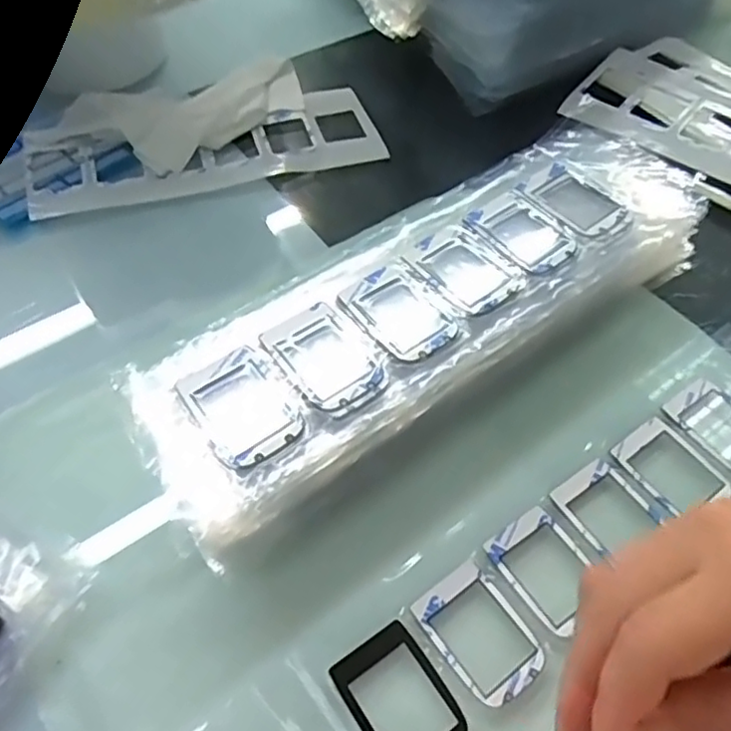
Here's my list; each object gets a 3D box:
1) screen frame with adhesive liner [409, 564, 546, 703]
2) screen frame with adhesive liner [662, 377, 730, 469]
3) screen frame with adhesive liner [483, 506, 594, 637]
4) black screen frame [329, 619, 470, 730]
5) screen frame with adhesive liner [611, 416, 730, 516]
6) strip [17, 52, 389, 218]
[{"bbox_3d":[0.048,0.109,0.264,0.036,0.004,0.051,-31,62,-21],"label":"screen frame with adhesive liner"},{"bbox_3d":[0.180,0.029,0.323,0.035,0.004,0.053,-34,63,-22],"label":"screen frame with adhesive liner"},{"bbox_3d":[0.080,0.087,0.280,0.035,0.004,0.048,-31,62,-20],"label":"screen frame with adhesive liner"},{"bbox_3d":[0.014,0.130,0.249,0.037,0.004,0.052,-30,62,-20],"label":"black screen frame"},{"bbox_3d":[0.148,0.049,0.308,0.035,0.004,0.049,-32,62,-21],"label":"screen frame with adhesive liner"},{"bbox_3d":[-0.114,-0.169,0.443,0.230,0.015,0.118,-14,57,-11],"label":"strip"}]

